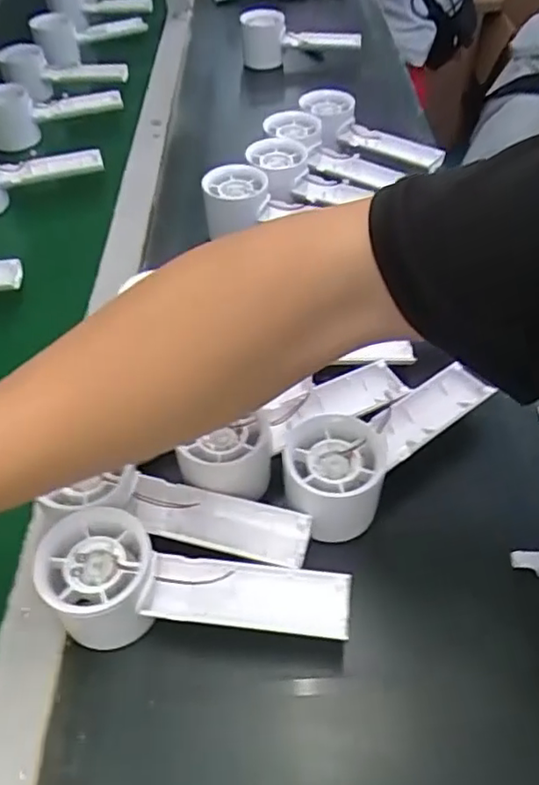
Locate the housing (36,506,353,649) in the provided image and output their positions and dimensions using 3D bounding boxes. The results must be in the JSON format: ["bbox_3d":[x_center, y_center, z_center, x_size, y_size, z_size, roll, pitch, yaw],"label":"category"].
[{"bbox_3d":[-0.038,0.101,0.327,0.157,0.057,0.058,0,49,1],"label":"housing"}]

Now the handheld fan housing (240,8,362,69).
[{"bbox_3d":[0.043,-0.469,0.801,0.159,0.066,0.073,-4,49,-3],"label":"handheld fan housing"}]

